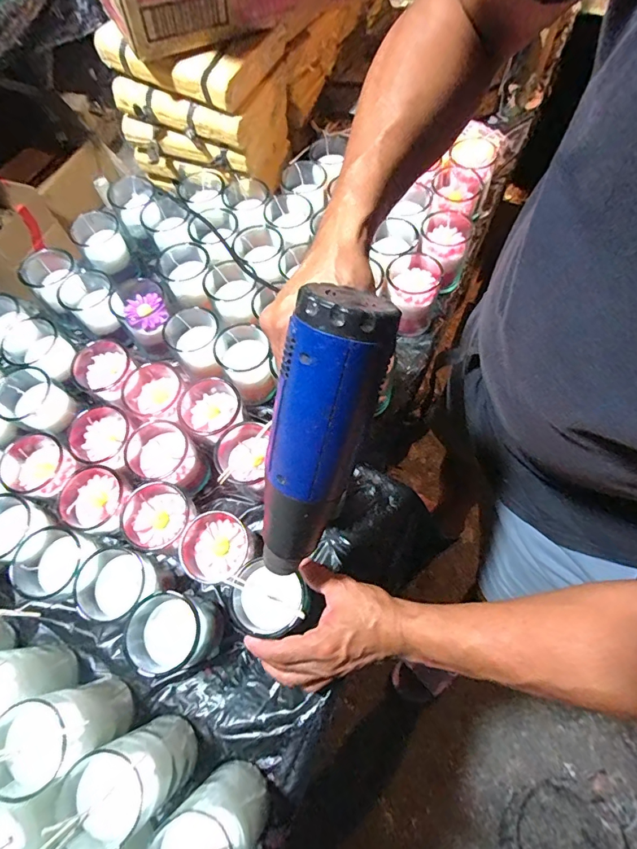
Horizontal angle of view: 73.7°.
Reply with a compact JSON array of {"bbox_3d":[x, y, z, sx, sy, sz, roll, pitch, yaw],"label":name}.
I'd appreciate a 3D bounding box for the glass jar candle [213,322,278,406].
[{"bbox_3d":[-0.094,-0.080,0.564,0.065,0.075,0.080,-29,67,-9],"label":"glass jar candle"}]

